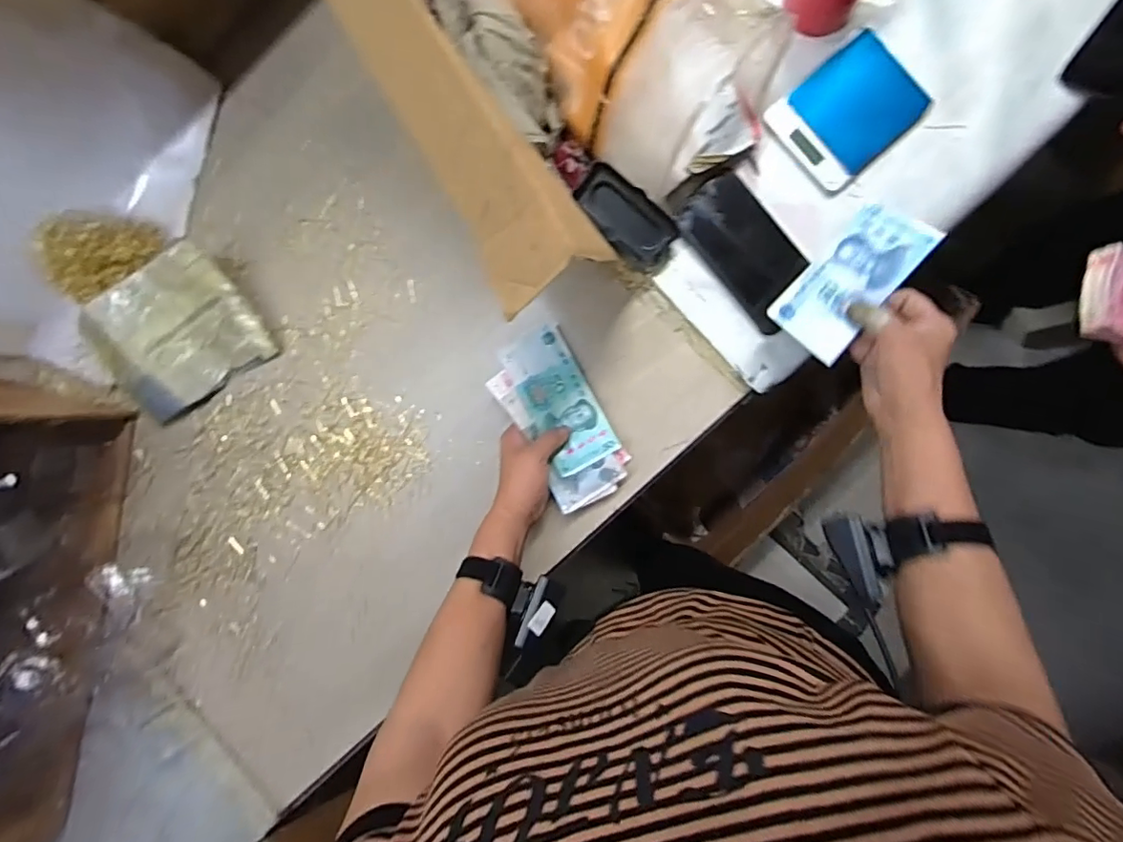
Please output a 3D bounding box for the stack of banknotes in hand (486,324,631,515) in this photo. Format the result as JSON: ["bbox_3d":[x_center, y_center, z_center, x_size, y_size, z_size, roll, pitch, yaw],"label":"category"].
[{"bbox_3d":[-0.001,-0.001,0.576,0.087,0.031,0.179,-27,92,6],"label":"stack of banknotes in hand"}]

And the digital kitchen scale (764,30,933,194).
[{"bbox_3d":[0.284,-0.305,0.545,0.129,0.019,0.103,-41,88,6],"label":"digital kitchen scale"}]

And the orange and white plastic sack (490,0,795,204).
[{"bbox_3d":[0.033,-0.361,0.513,0.329,0.138,0.172,35,95,3],"label":"orange and white plastic sack"}]

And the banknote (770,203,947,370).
[{"bbox_3d":[0.254,-0.124,0.486,0.070,0.017,0.140,41,93,19],"label":"banknote"}]

